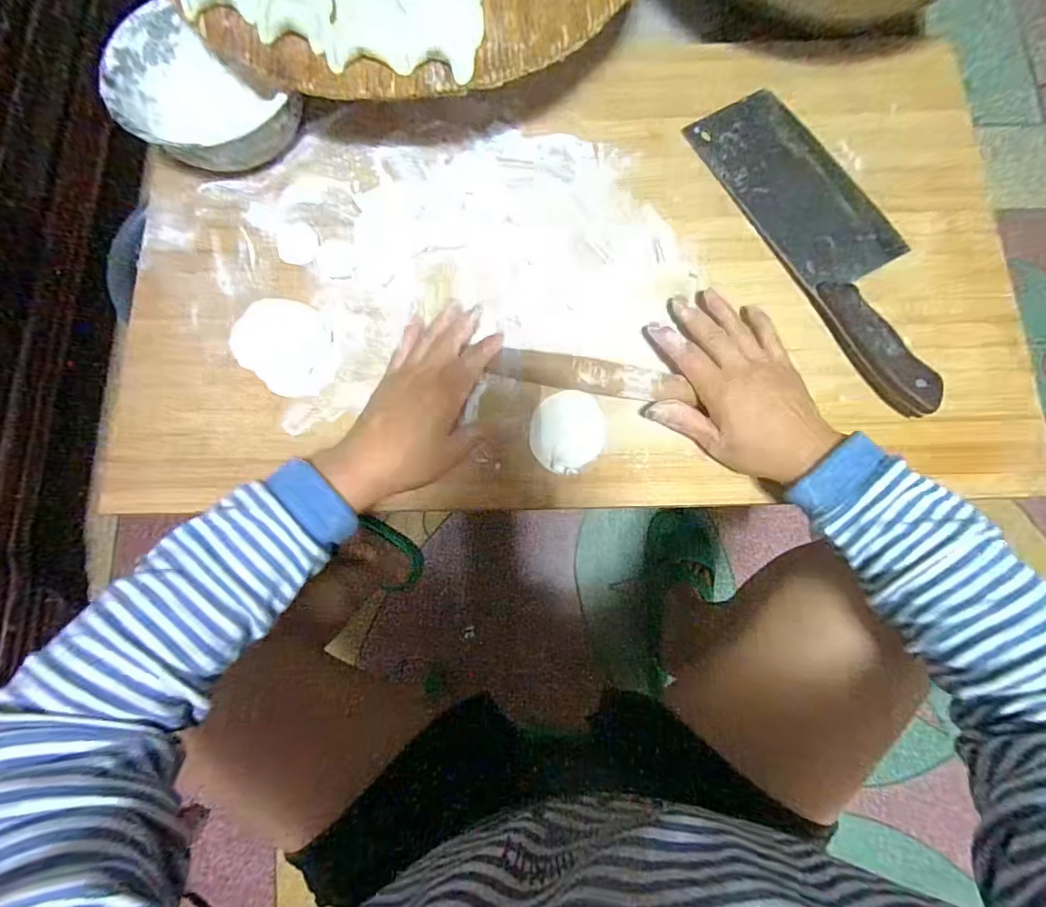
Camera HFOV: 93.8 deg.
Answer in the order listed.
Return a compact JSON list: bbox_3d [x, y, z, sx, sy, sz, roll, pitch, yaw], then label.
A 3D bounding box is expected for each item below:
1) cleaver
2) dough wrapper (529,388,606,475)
[{"bbox_3d":[0.267,-0.187,0.422,0.097,0.026,0.317,-27,79,-5],"label":"cleaver"},{"bbox_3d":[0.037,-0.018,0.399,0.061,0.005,0.068,3,78,1],"label":"dough wrapper"}]

